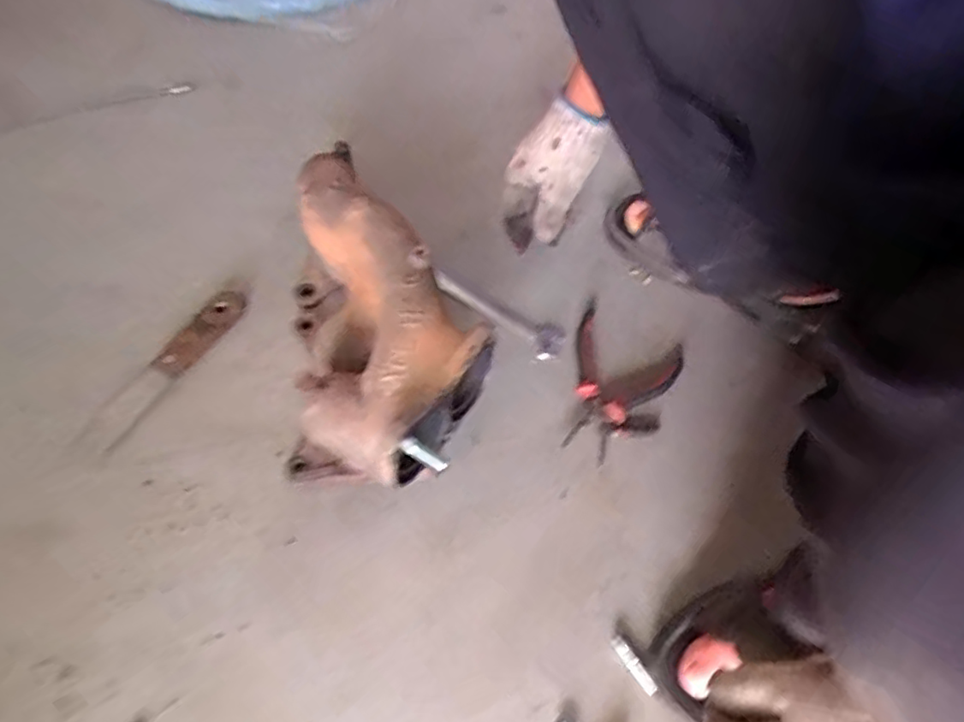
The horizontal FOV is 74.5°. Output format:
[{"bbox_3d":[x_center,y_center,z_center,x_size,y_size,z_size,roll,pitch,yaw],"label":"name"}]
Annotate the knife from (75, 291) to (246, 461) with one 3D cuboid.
[{"bbox_3d":[-0.291,0.003,0.587,0.037,0.021,0.193,31,63,13],"label":"knife"}]

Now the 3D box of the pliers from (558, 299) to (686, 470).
[{"bbox_3d":[0.128,0.021,0.602,0.104,0.018,0.156,22,62,9],"label":"pliers"}]

